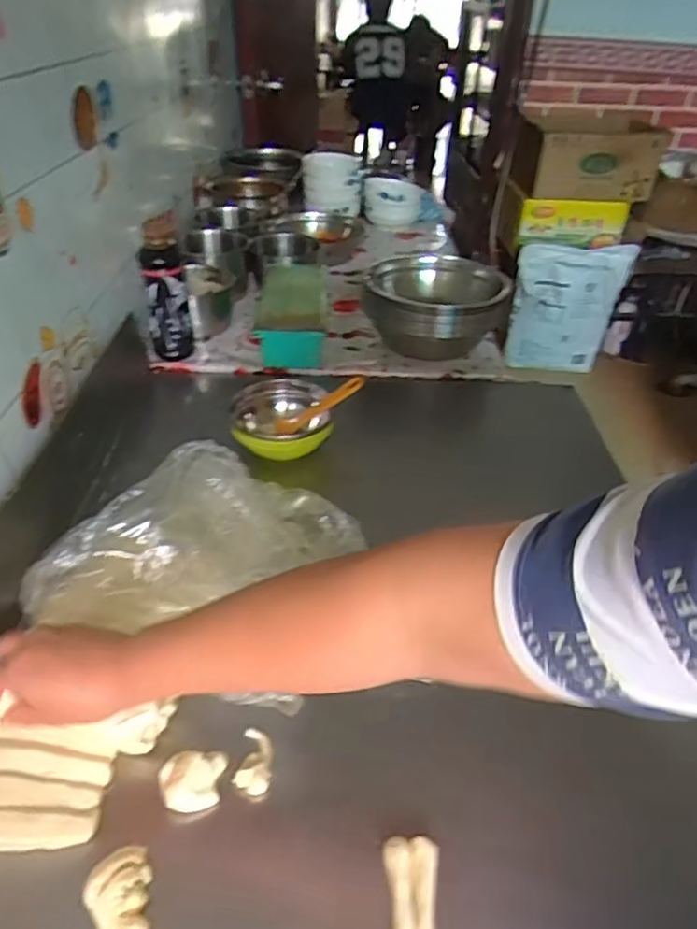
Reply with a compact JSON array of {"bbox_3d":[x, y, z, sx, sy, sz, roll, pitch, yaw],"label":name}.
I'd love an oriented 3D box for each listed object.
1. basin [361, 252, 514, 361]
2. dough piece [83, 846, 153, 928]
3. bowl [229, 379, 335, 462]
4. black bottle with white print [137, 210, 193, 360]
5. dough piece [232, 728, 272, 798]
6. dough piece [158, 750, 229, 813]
[{"bbox_3d":[0.143,-0.273,1.075,0.222,0.111,0.223,1,38,-1],"label":"basin"},{"bbox_3d":[-0.158,0.293,0.424,0.042,0.020,0.051,-4,38,-7],"label":"dough piece"},{"bbox_3d":[-0.092,-0.052,0.840,0.126,0.068,0.135,1,38,-1],"label":"bowl"},{"bbox_3d":[-0.294,-0.278,1.005,0.067,0.216,0.075,-5,38,-9],"label":"black bottle with white print"},{"bbox_3d":[-0.077,0.242,0.508,0.029,0.011,0.055,2,38,0],"label":"dough piece"},{"bbox_3d":[-0.123,0.248,0.488,0.049,0.024,0.043,-1,38,-4],"label":"dough piece"}]

